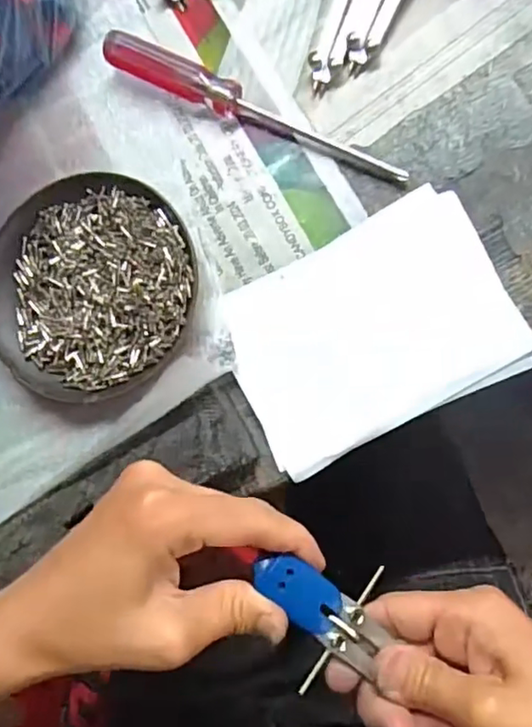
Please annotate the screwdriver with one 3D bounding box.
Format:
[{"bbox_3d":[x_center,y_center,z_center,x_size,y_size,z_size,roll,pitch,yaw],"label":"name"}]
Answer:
[{"bbox_3d":[-0.008,-0.133,0.310,0.176,0.016,0.017,28,90,15],"label":"screwdriver"}]

